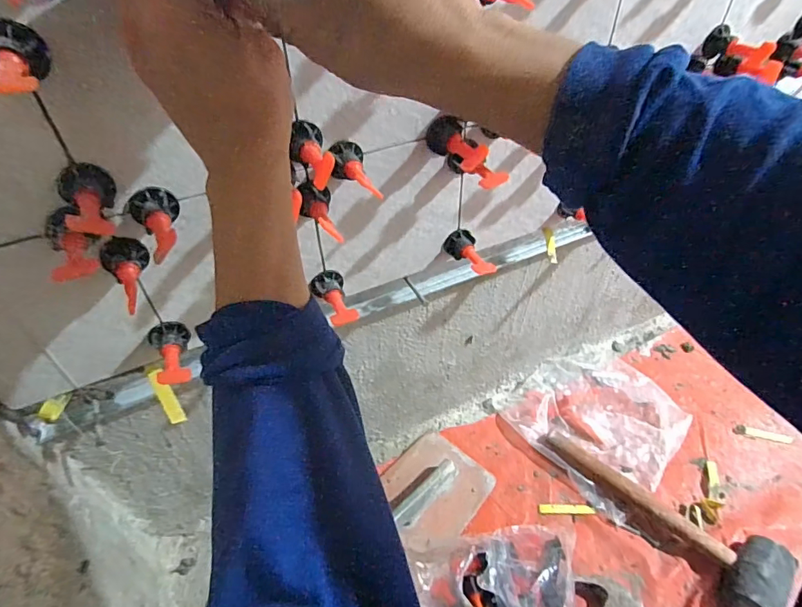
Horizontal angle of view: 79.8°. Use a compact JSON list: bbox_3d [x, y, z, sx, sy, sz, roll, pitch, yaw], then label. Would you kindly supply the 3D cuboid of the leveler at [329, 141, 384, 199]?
[{"bbox_3d":[-0.035,-0.102,0.374,0.027,0.024,0.059,-15,47,-13],"label":"leveler"}]

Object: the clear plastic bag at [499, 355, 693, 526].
[{"bbox_3d":[0.329,0.188,0.801,0.245,0.028,0.246,-31,52,-26],"label":"clear plastic bag"}]

